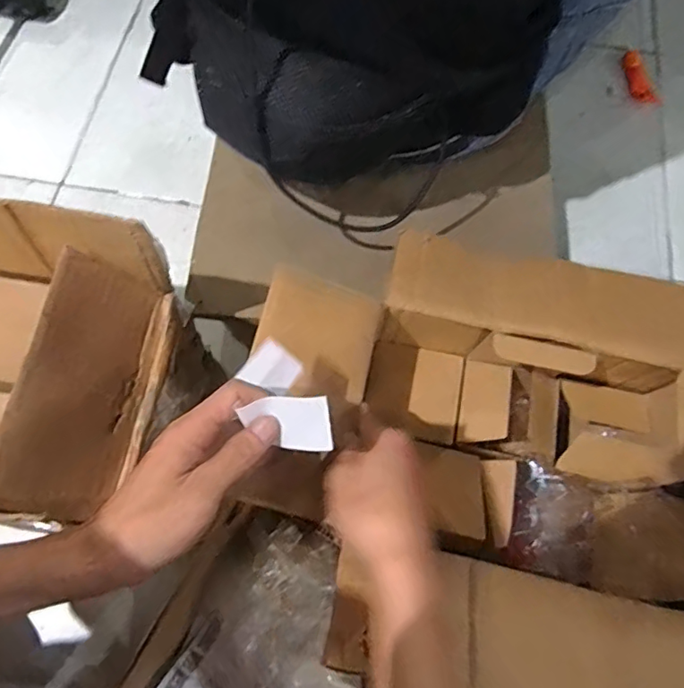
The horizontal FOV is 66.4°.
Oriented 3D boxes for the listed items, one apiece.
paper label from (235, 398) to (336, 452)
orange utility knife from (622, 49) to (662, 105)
[{"bbox_3d":[-0.031,0.048,0.308,0.049,0.007,0.033,-4,106,17],"label":"paper label"},{"bbox_3d":[0.445,-0.396,0.784,0.029,0.017,0.088,-21,86,-9],"label":"orange utility knife"}]

